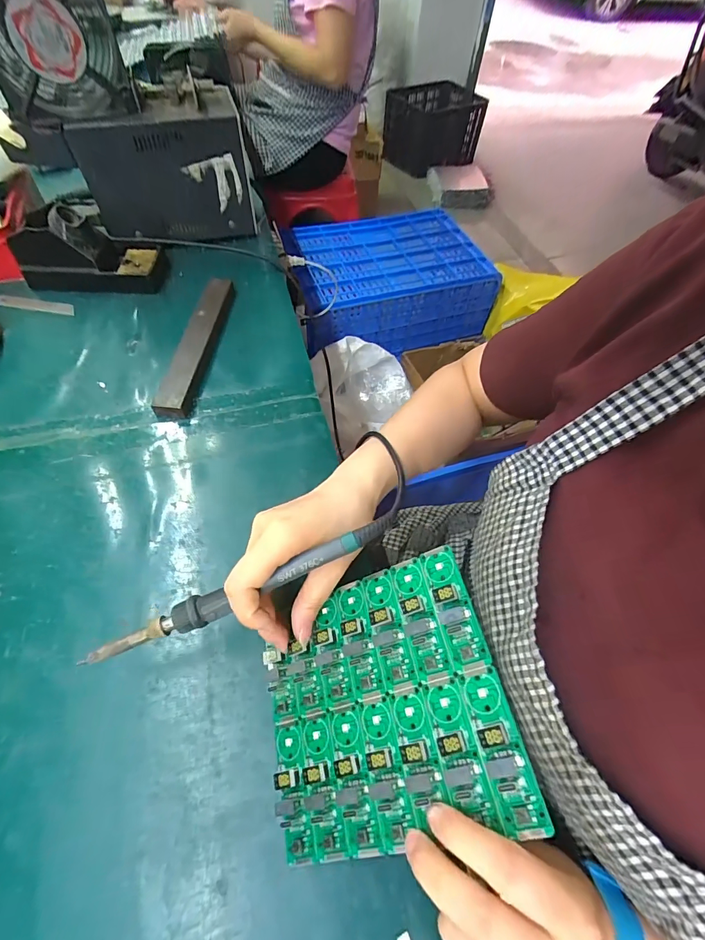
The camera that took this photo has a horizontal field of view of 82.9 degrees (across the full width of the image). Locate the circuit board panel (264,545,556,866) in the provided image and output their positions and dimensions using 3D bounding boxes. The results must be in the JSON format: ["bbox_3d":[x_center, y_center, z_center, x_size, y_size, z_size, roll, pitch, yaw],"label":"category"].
[{"bbox_3d":[0.011,0.132,0.232,0.144,0.012,0.133,-28,56,20],"label":"circuit board panel"}]

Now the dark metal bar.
[{"bbox_3d":[-0.171,-0.144,0.445,0.034,0.016,0.211,5,57,-1],"label":"dark metal bar"}]

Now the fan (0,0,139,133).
[{"bbox_3d":[-0.283,-0.402,0.373,0.120,0.129,0.035,-20,75,-18],"label":"fan"}]

